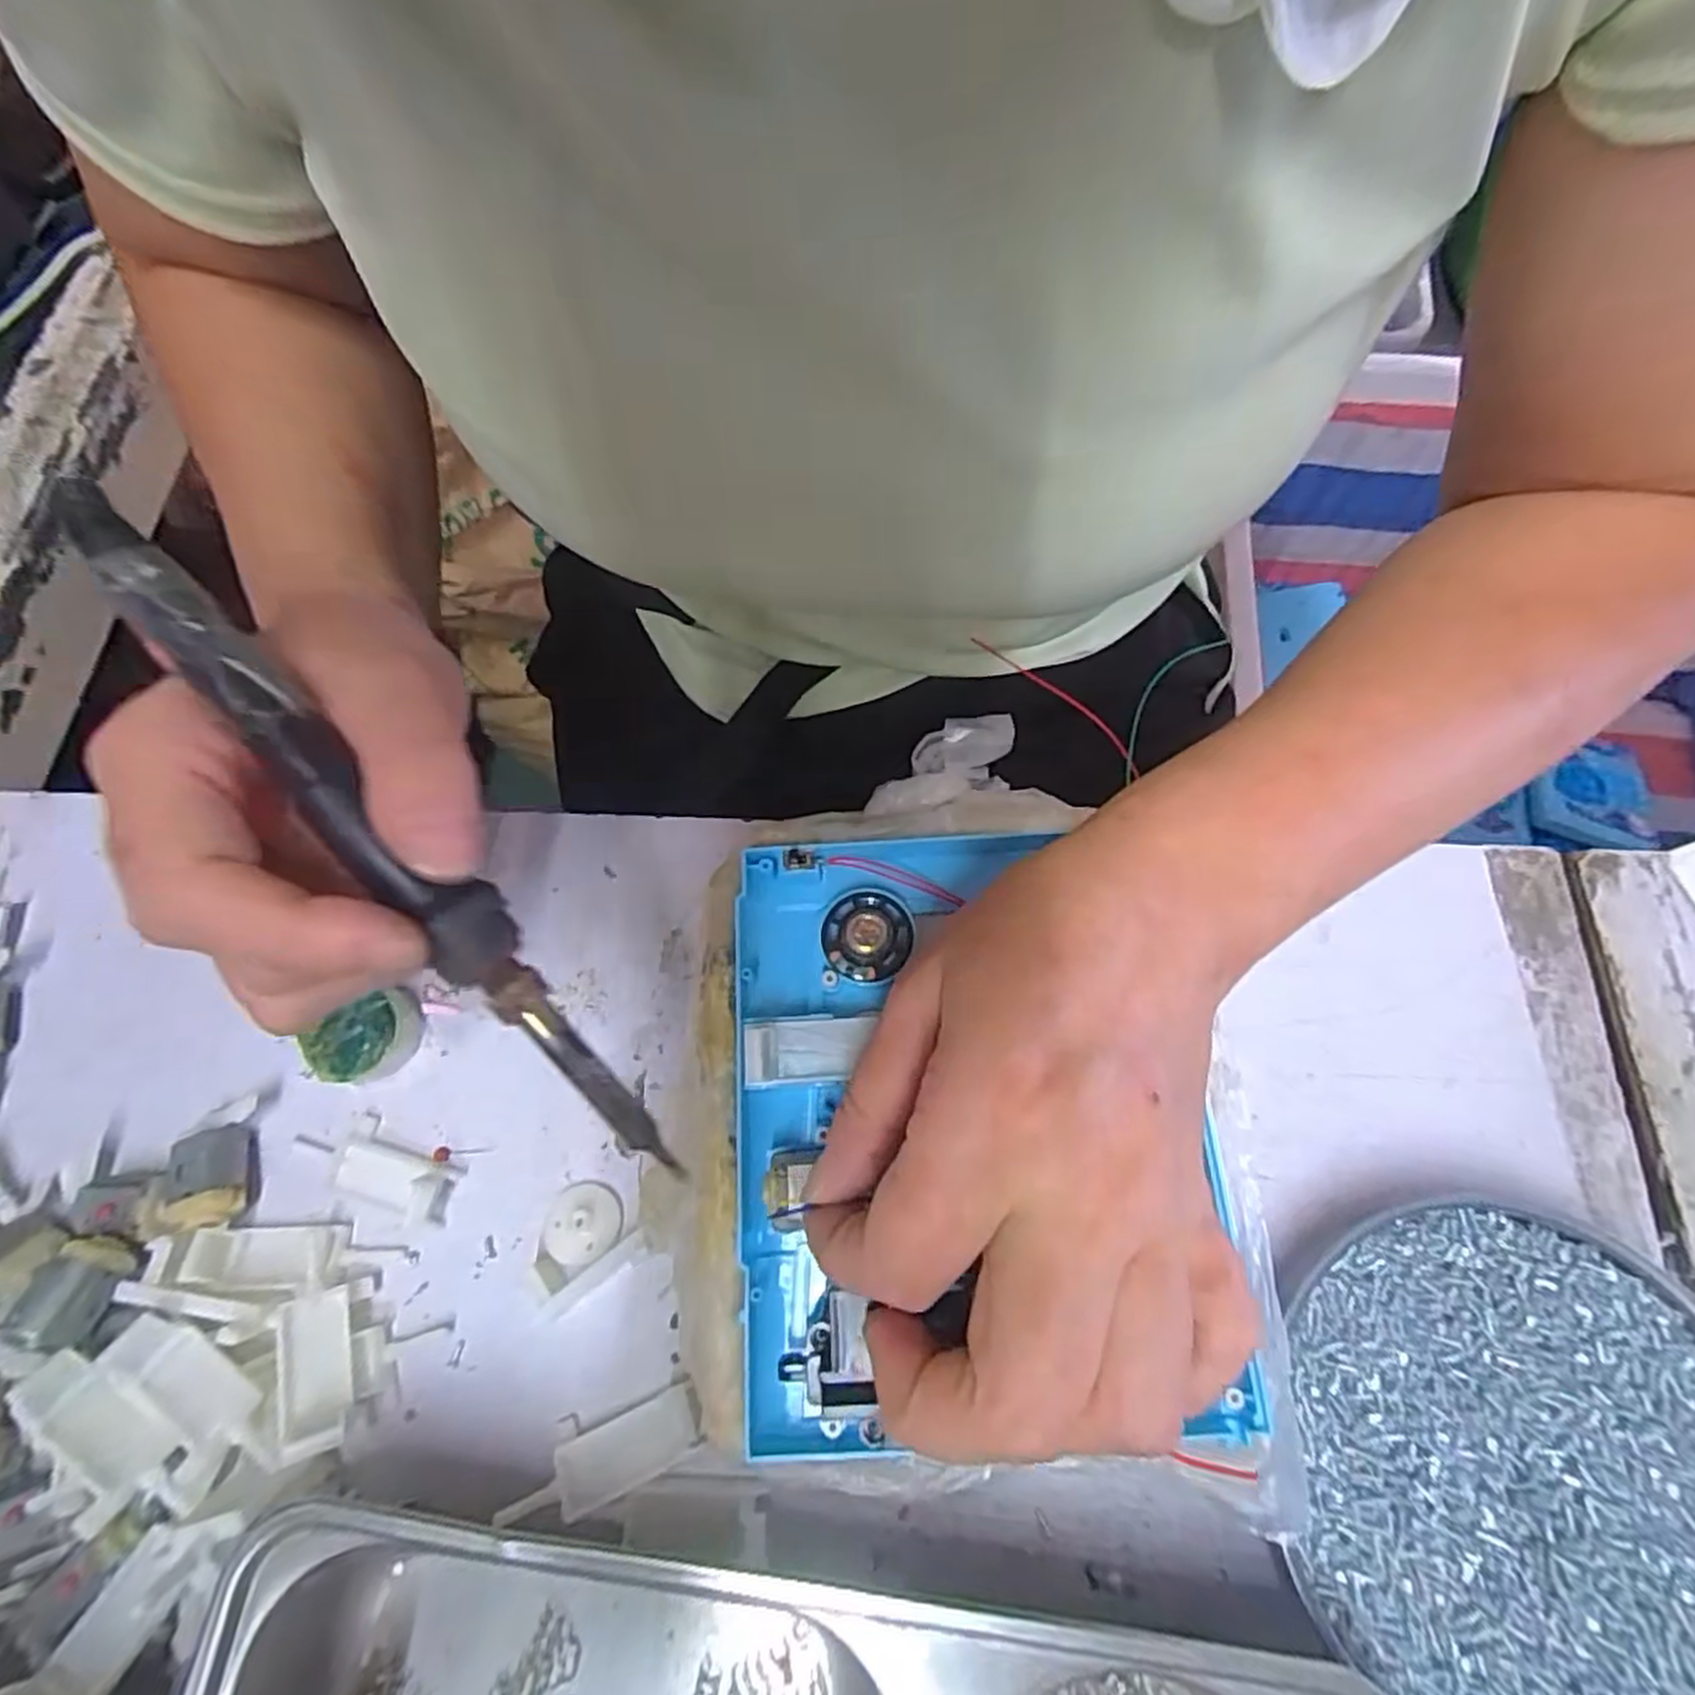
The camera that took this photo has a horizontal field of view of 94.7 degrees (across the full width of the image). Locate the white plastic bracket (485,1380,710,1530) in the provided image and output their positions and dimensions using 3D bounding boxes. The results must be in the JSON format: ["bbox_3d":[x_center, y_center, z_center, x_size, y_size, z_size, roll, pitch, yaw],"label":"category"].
[{"bbox_3d":[-0.070,0.174,0.224,0.057,0.012,0.021,-17,69,-5],"label":"white plastic bracket"}]

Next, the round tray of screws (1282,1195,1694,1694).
[{"bbox_3d":[0.185,0.171,0.212,0.123,0.020,0.131,0,68,1],"label":"round tray of screws"}]

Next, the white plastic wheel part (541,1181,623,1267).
[{"bbox_3d":[-0.084,0.119,0.248,0.023,0.007,0.023,0,68,1],"label":"white plastic wheel part"}]

